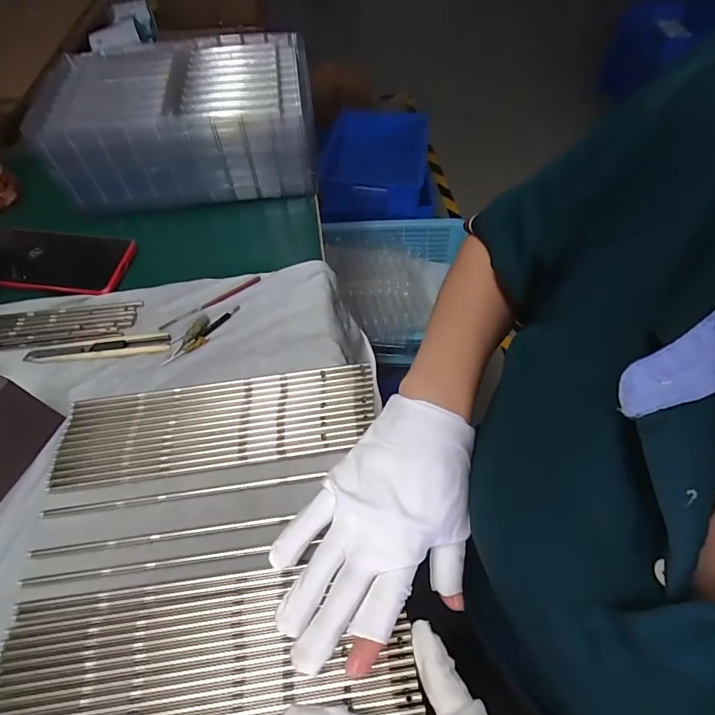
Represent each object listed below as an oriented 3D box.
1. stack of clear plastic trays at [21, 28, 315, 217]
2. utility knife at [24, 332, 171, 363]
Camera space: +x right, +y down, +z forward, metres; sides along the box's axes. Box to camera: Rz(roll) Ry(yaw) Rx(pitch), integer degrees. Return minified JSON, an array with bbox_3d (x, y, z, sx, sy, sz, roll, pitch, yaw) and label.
[{"bbox_3d":[-0.194,-0.267,0.500,0.279,0.107,0.171,-6,57,-3],"label":"stack of clear plastic trays"},{"bbox_3d":[-0.239,-0.009,0.397,0.127,0.004,0.021,-7,57,-3],"label":"utility knife"}]

